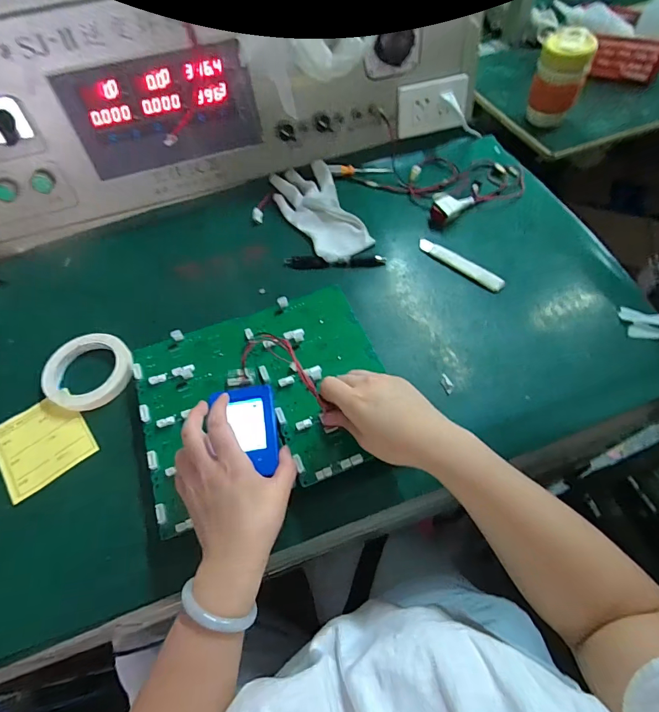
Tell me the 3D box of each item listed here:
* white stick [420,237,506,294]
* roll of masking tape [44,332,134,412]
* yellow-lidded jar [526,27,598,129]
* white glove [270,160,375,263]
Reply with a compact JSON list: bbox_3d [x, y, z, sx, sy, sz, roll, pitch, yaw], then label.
[{"bbox_3d":[0.189,-0.135,0.591,0.020,0.011,0.140,-41,64,-20],"label":"white stick"},{"bbox_3d":[-0.302,0.020,0.515,0.101,0.025,0.104,-2,58,3],"label":"roll of masking tape"},{"bbox_3d":[0.417,-0.500,0.756,0.085,0.144,0.088,-2,58,3],"label":"yellow-lidded jar"},{"bbox_3d":[-0.015,-0.228,0.649,0.101,0.028,0.200,-23,61,-11],"label":"white glove"}]

